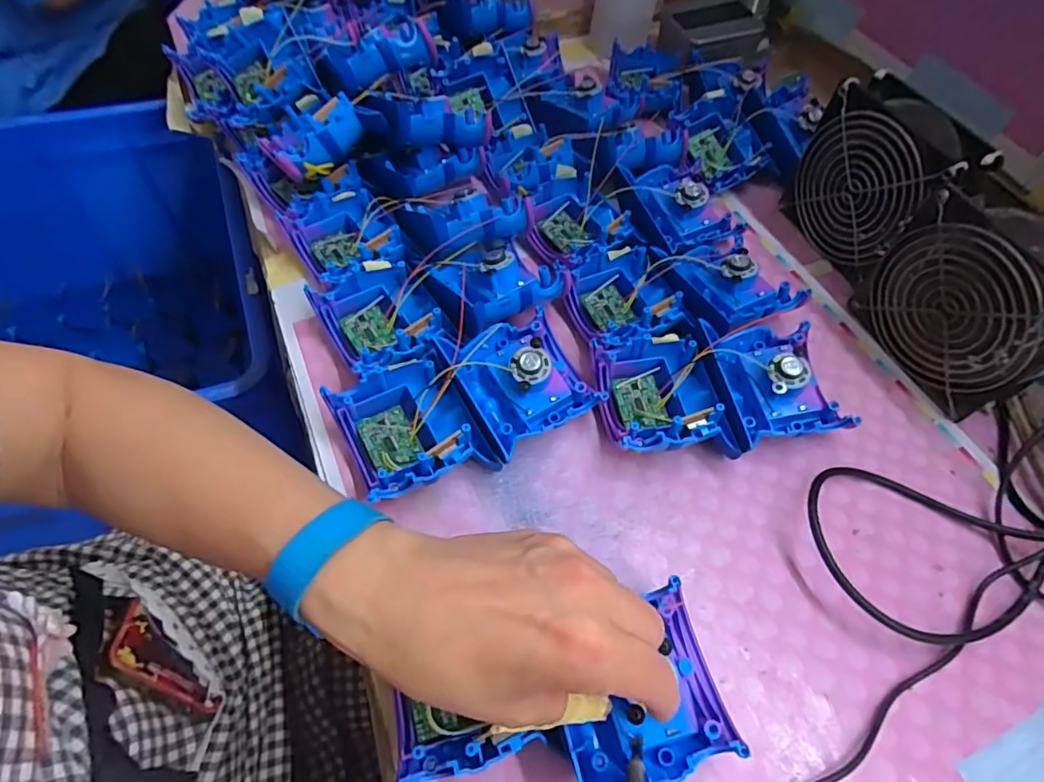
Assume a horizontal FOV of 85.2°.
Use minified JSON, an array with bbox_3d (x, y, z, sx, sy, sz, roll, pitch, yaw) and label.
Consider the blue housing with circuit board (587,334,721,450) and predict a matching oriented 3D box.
[{"bbox_3d":[0.090,0.003,0.379,0.078,0.036,0.084,-3,58,-5],"label":"blue housing with circuit board"}]

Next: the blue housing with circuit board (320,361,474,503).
[{"bbox_3d":[-0.072,0.024,0.356,0.072,0.038,0.085,-26,62,-18],"label":"blue housing with circuit board"}]

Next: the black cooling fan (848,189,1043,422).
[{"bbox_3d":[0.304,-0.060,0.385,0.048,0.116,0.121,-16,60,-12],"label":"black cooling fan"}]

